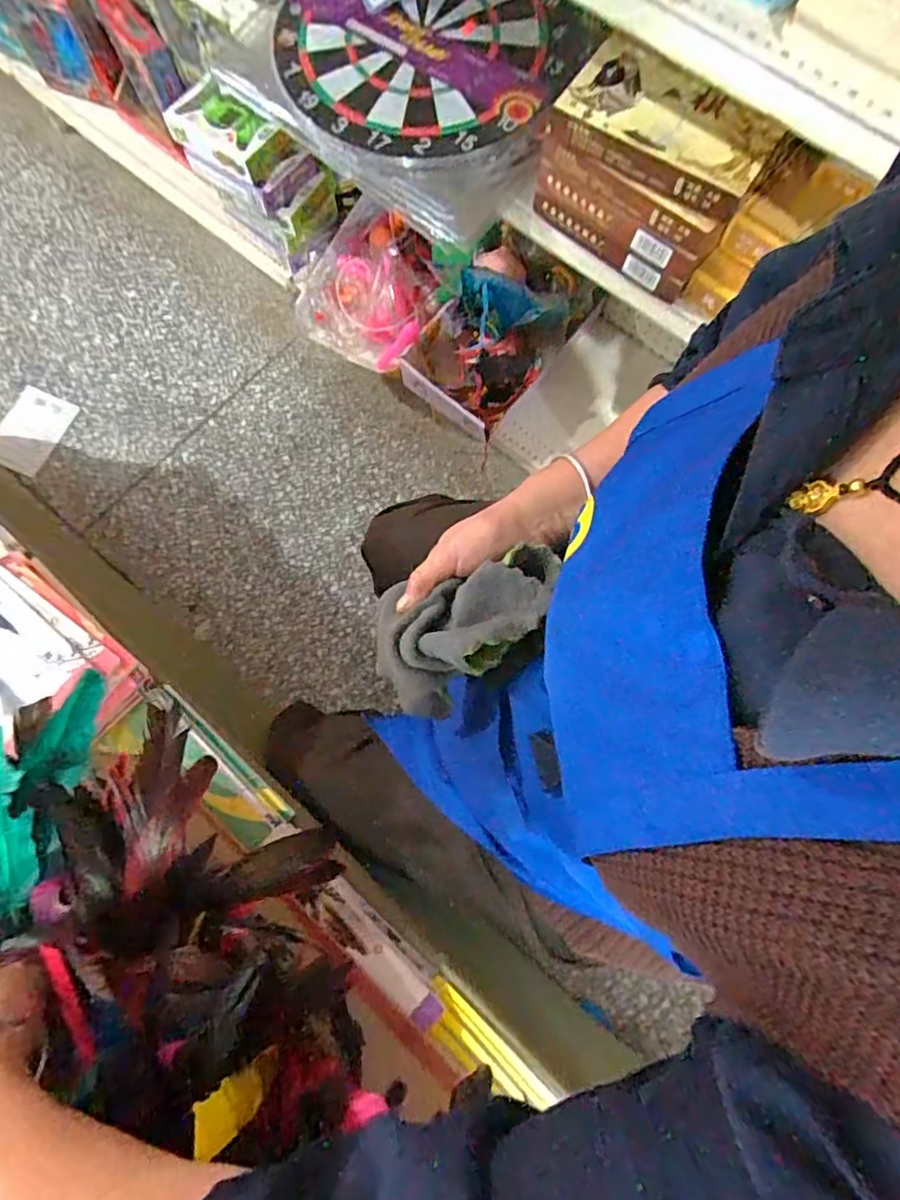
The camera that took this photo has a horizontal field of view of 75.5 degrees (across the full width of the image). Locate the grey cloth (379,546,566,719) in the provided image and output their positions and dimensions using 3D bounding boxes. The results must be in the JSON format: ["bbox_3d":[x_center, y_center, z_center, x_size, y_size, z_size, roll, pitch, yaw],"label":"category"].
[{"bbox_3d":[0.012,0.022,0.411,0.132,0.086,0.093,-9,75,-2],"label":"grey cloth"}]

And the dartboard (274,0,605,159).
[{"bbox_3d":[-0.045,-0.660,0.690,0.358,0.039,0.295,36,86,-1],"label":"dartboard"}]

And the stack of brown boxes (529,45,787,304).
[{"bbox_3d":[0.202,-0.440,0.605,0.206,0.131,0.094,37,78,9],"label":"stack of brown boxes"}]

